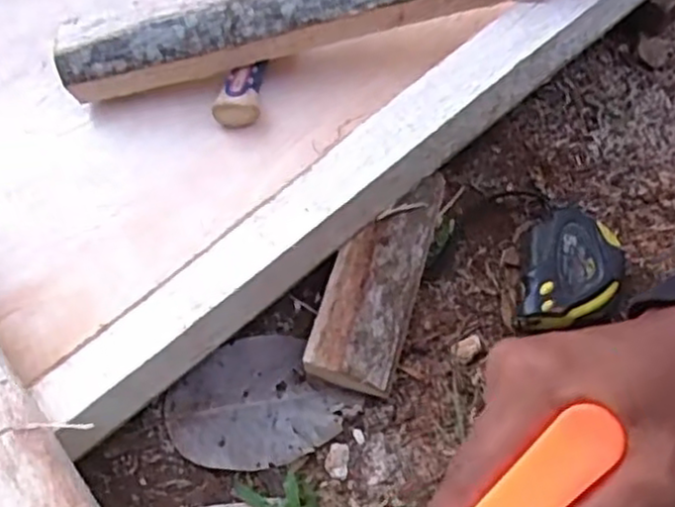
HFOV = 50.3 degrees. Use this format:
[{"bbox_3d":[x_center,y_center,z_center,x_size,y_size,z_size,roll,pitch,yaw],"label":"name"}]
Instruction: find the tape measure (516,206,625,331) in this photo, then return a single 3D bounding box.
[{"bbox_3d":[0.156,0.014,0.493,0.068,0.040,0.085,8,65,9],"label":"tape measure"}]

